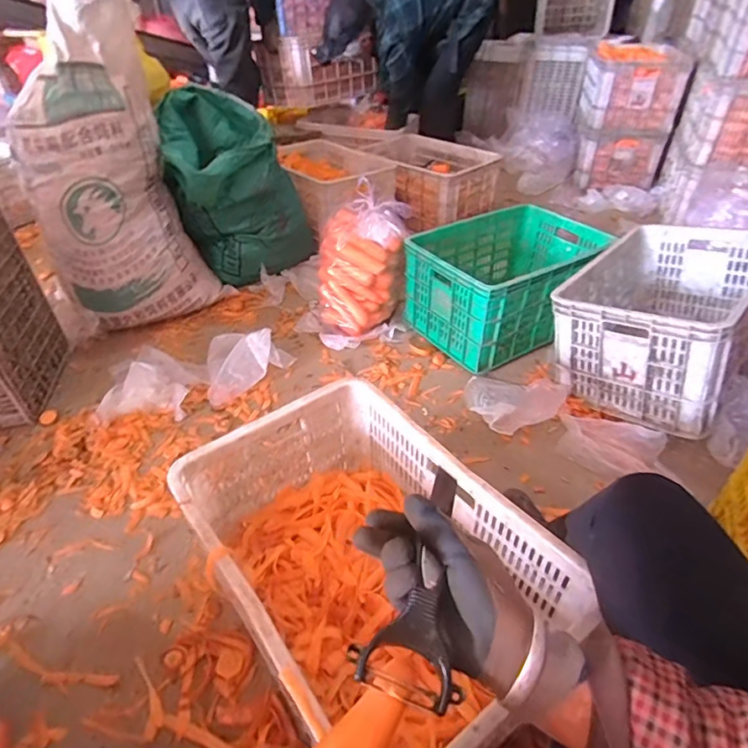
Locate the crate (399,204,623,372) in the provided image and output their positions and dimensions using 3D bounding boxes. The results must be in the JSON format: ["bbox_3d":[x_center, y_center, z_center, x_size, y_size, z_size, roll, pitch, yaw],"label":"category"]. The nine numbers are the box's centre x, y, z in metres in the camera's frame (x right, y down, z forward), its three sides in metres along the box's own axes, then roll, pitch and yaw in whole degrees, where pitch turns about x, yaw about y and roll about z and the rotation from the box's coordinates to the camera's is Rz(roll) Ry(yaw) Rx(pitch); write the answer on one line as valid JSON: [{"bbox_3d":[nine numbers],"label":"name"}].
[{"bbox_3d":[0.388,-0.278,1.455,0.529,0.252,0.381,-22,43,-23],"label":"crate"}]

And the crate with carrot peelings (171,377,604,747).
[{"bbox_3d":[-0.015,0.279,0.730,0.351,0.218,0.516,-27,46,-28],"label":"crate with carrot peelings"}]

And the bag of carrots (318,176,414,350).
[{"bbox_3d":[-0.044,-0.302,1.426,0.299,0.326,0.222,-21,43,-23],"label":"bag of carrots"}]

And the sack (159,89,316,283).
[{"bbox_3d":[-0.423,-0.581,1.591,0.414,0.496,0.350,-11,40,-12],"label":"sack"}]

